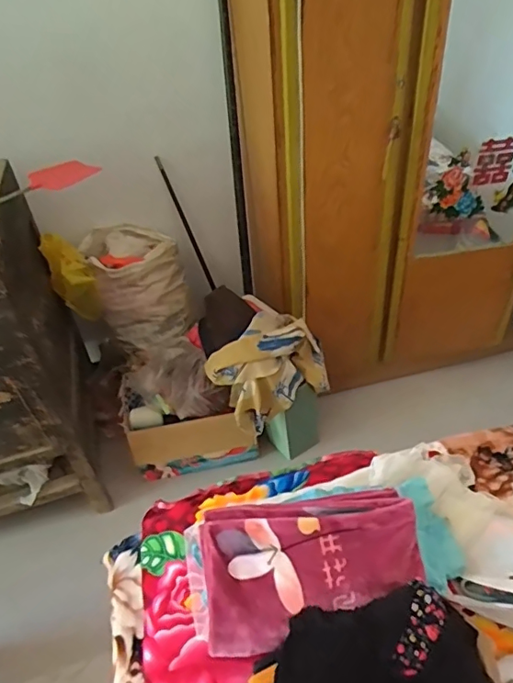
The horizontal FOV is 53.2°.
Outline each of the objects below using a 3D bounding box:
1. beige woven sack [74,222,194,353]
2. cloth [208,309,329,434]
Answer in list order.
[{"bbox_3d":[-0.392,-0.187,1.749,0.291,0.309,0.296,-20,42,-15],"label":"beige woven sack"},{"bbox_3d":[0.051,0.093,1.549,0.349,0.310,0.199,-31,46,-26],"label":"cloth"}]

